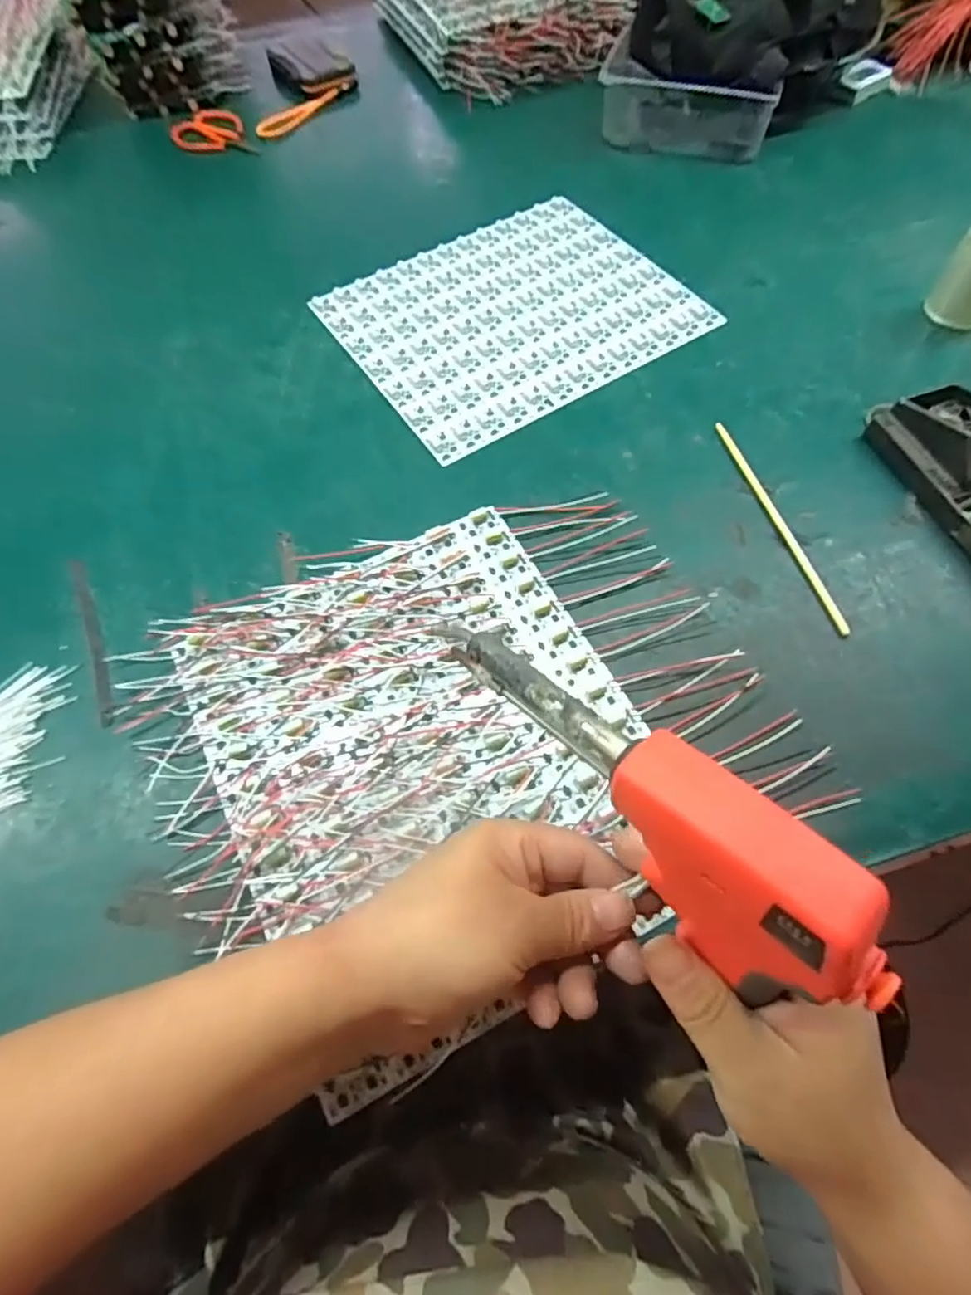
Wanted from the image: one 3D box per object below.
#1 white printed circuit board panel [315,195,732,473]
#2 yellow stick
[{"bbox_3d":[0.020,-0.301,0.566,0.283,0.004,0.239,-32,66,-13],"label":"white printed circuit board panel"},{"bbox_3d":[0.206,-0.090,0.446,0.007,0.005,0.190,-14,63,-4],"label":"yellow stick"}]

